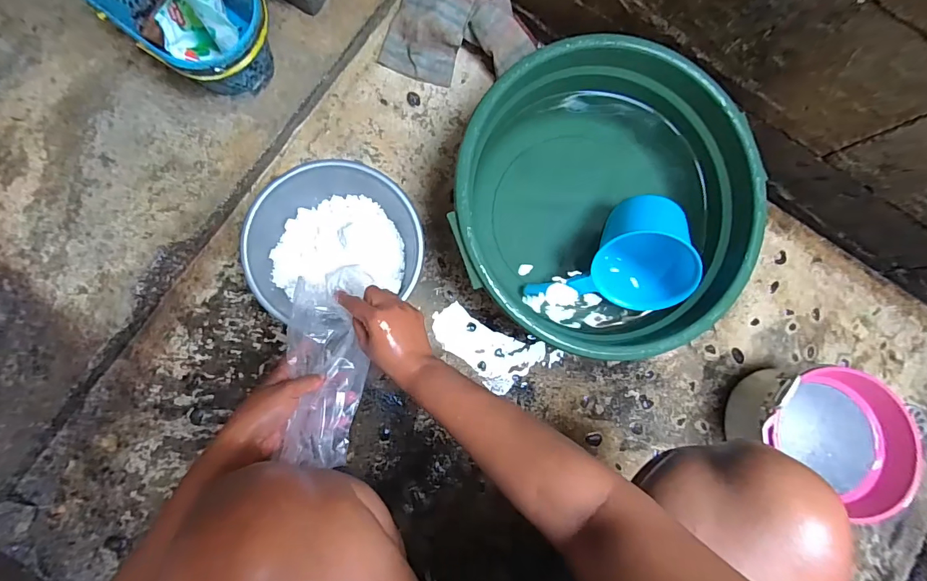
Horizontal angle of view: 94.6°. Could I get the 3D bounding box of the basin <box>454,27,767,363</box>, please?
[{"bbox_3d":[0.191,-0.128,0.645,0.404,0.178,0.397,0,87,-6],"label":"basin"}]

